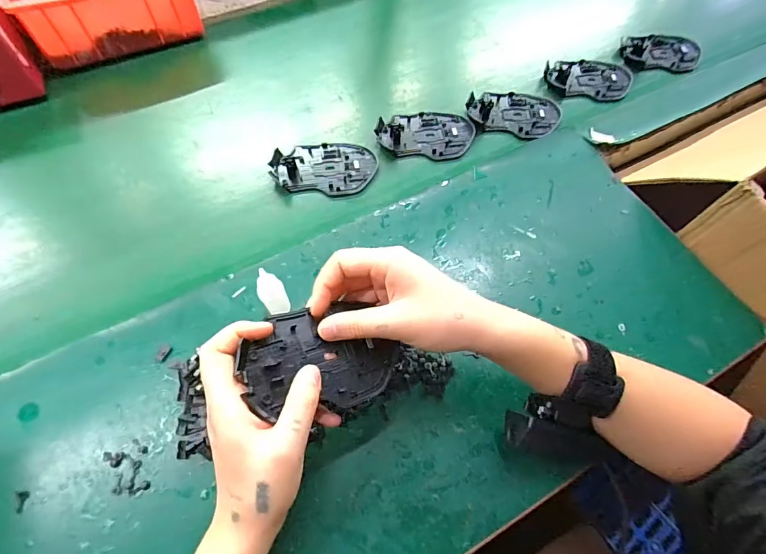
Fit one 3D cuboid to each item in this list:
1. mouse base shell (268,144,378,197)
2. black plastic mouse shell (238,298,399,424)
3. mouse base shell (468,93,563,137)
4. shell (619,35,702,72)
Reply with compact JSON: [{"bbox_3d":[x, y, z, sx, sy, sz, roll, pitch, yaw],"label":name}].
[{"bbox_3d":[-0.066,-0.125,0.464,0.113,0.006,0.072,4,62,0],"label":"mouse base shell"},{"bbox_3d":[-0.043,0.057,0.294,0.107,0.009,0.073,-13,73,-24],"label":"black plastic mouse shell"},{"bbox_3d":[0.163,-0.207,0.515,0.113,0.009,0.072,14,63,6],"label":"mouse base shell"},{"bbox_3d":[0.386,-0.315,0.573,0.103,0.012,0.066,17,63,7],"label":"shell"}]

